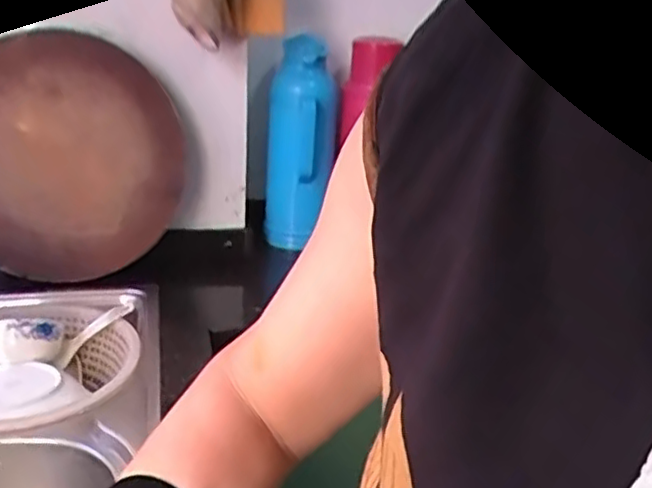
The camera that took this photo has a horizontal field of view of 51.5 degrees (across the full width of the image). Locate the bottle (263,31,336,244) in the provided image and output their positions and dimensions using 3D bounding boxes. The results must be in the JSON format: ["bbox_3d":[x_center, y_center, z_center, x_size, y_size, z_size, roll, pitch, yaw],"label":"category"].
[{"bbox_3d":[-0.045,-0.179,1.189,0.112,0.350,0.100,4,20,3],"label":"bottle"}]

